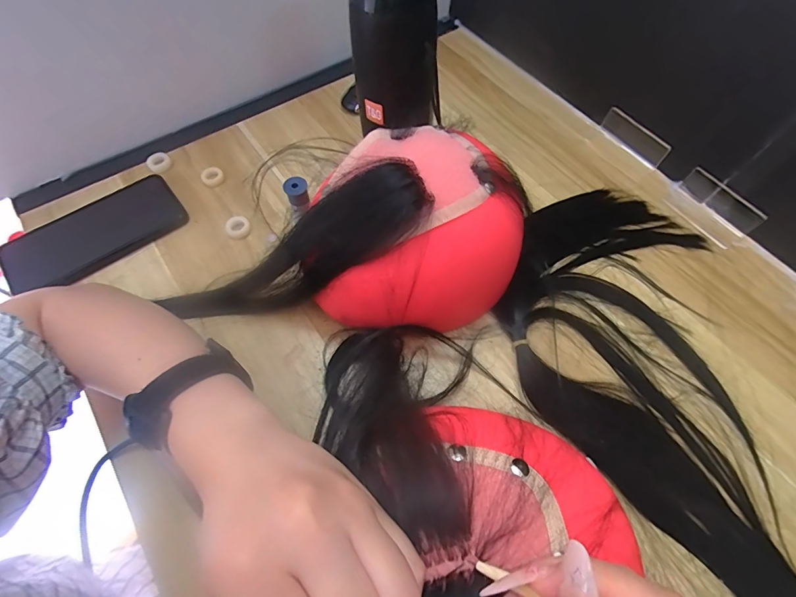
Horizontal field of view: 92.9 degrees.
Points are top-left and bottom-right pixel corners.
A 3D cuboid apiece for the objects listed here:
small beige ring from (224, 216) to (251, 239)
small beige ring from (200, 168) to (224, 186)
[{"bbox_3d":[-0.160,-0.071,0.379,0.023,0.008,0.024,0,63,-1],"label":"small beige ring"},{"bbox_3d":[-0.199,-0.132,0.405,0.022,0.011,0.019,-31,68,-15],"label":"small beige ring"}]

